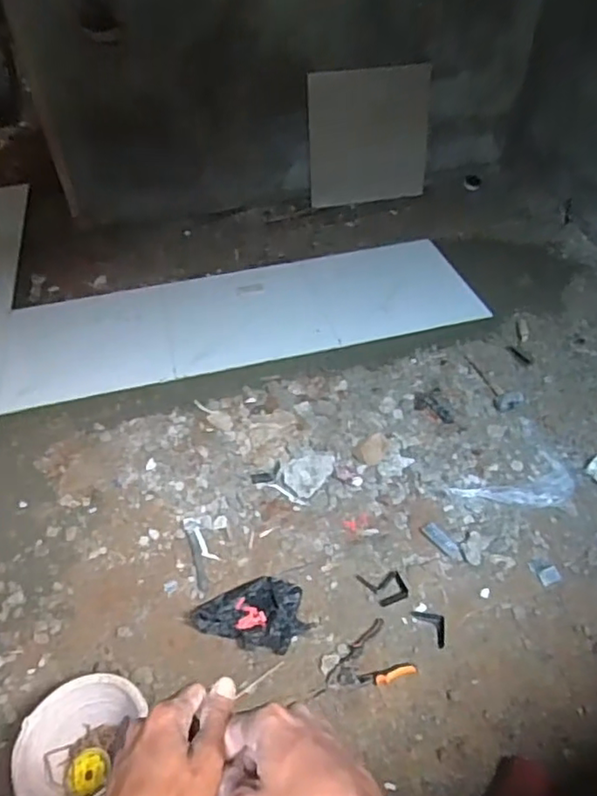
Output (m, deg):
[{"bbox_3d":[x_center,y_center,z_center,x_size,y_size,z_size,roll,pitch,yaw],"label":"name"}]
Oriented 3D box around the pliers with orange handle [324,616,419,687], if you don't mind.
[{"bbox_3d":[0.156,0.625,1.387,0.191,0.017,0.142,-24,51,-19],"label":"pliers with orange handle"}]

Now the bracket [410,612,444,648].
[{"bbox_3d":[0.336,0.558,1.467,0.052,0.016,0.105,-27,53,-22],"label":"bracket"}]

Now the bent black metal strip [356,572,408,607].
[{"bbox_3d":[0.222,0.490,1.532,0.112,0.008,0.092,-13,48,-10],"label":"bent black metal strip"}]

